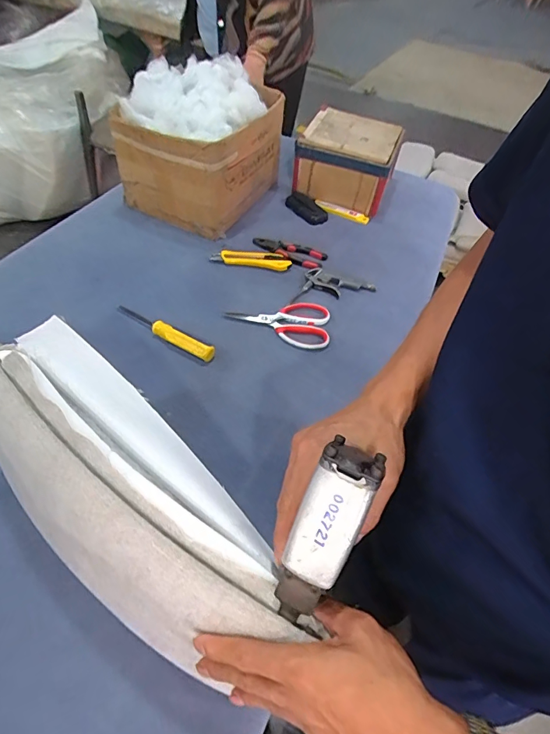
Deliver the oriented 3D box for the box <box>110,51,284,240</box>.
[{"bbox_3d":[-0.147,-0.448,0.872,0.233,0.257,0.282,27,53,15],"label":"box"}]

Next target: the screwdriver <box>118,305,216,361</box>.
[{"bbox_3d":[-0.186,-0.064,0.702,0.201,0.027,0.027,28,53,17],"label":"screwdriver"}]

